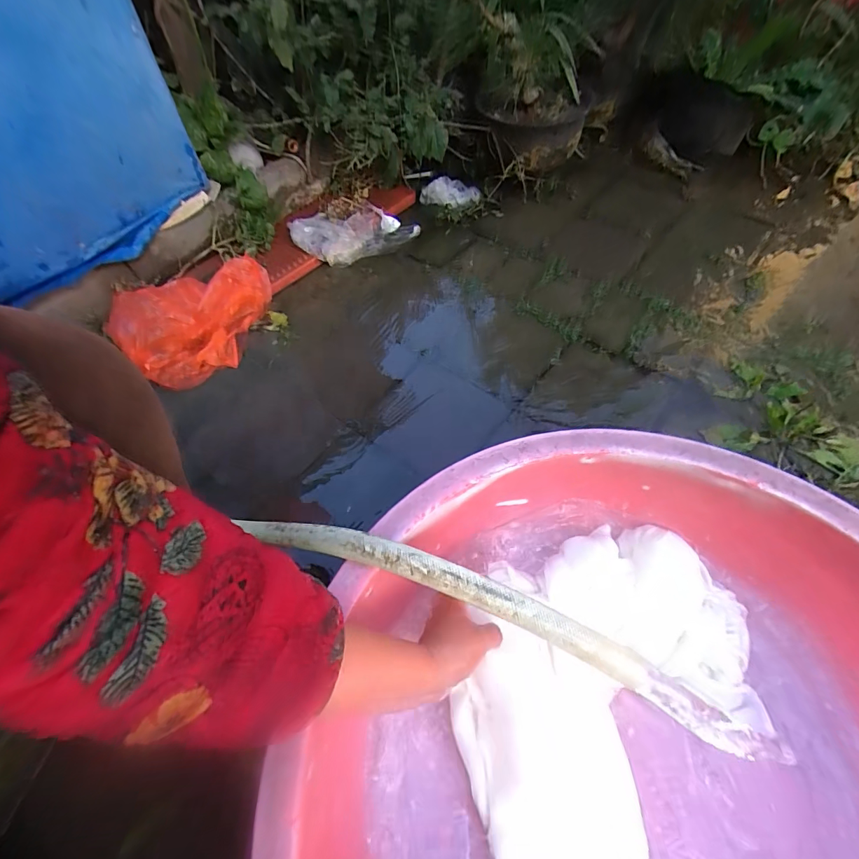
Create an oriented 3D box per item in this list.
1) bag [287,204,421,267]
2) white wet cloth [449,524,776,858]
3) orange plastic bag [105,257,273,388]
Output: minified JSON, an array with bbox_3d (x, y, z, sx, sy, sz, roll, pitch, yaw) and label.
[{"bbox_3d":[-0.175,-0.469,1.016,0.296,0.066,0.153,-15,55,-5],"label":"bag"},{"bbox_3d":[0.175,0.280,0.450,0.388,0.054,0.284,-39,61,-20],"label":"white wet cloth"},{"bbox_3d":[-0.452,-0.219,0.848,0.303,0.102,0.206,-33,59,-17],"label":"orange plastic bag"}]

